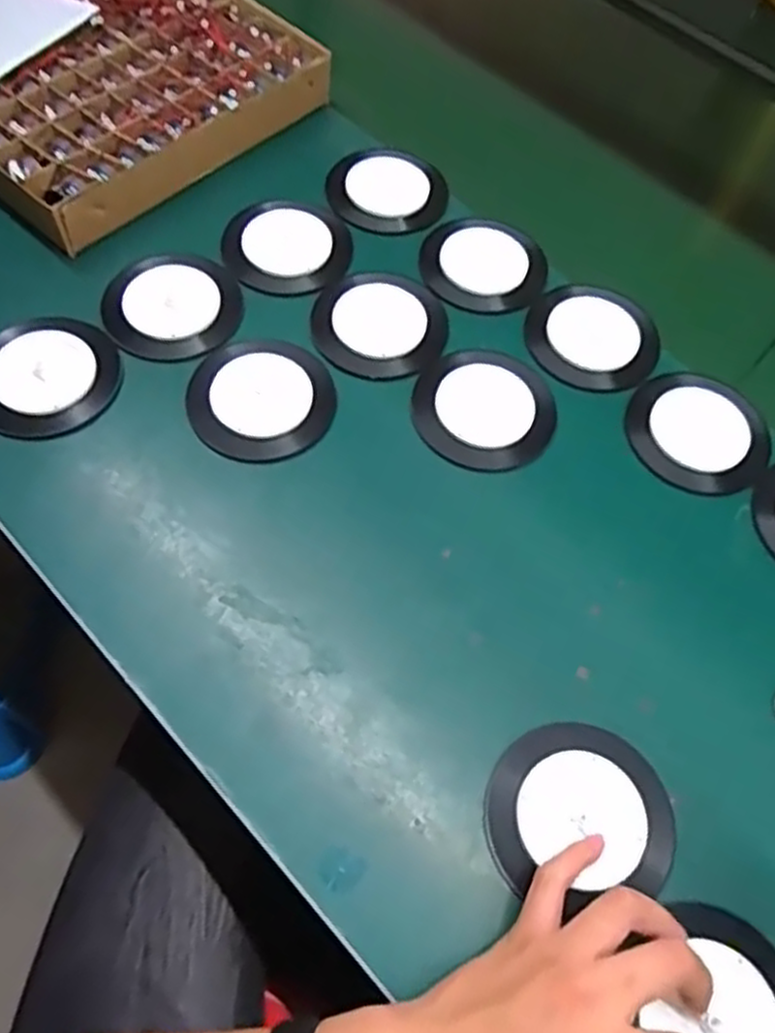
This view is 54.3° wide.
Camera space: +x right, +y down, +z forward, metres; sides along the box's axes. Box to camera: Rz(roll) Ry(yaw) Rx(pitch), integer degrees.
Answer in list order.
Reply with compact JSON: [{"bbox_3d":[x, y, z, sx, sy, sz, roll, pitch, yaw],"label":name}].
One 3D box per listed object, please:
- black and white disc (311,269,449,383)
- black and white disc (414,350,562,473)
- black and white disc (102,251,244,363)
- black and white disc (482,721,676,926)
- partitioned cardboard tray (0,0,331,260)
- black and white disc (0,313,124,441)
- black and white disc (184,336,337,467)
[{"bbox_3d":[-0.008,-0.142,0.558,0.095,0.013,0.090,2,63,-3],"label":"black and white disc"},{"bbox_3d":[0.067,-0.080,0.532,0.093,0.014,0.096,2,63,-3],"label":"black and white disc"},{"bbox_3d":[-0.159,-0.156,0.551,0.093,0.013,0.085,2,63,-3],"label":"black and white disc"},{"bbox_3d":[0.103,0.160,0.409,0.102,0.010,0.091,-21,66,-14],"label":"black and white disc"},{"bbox_3d":[-0.295,-0.421,0.663,0.414,0.042,0.301,41,67,16],"label":"partitioned cardboard tray"},{"bbox_3d":[-0.234,-0.098,0.517,0.088,0.010,0.098,34,66,13],"label":"black and white disc"},{"bbox_3d":[-0.086,-0.083,0.523,0.097,0.014,0.093,2,63,-3],"label":"black and white disc"}]

